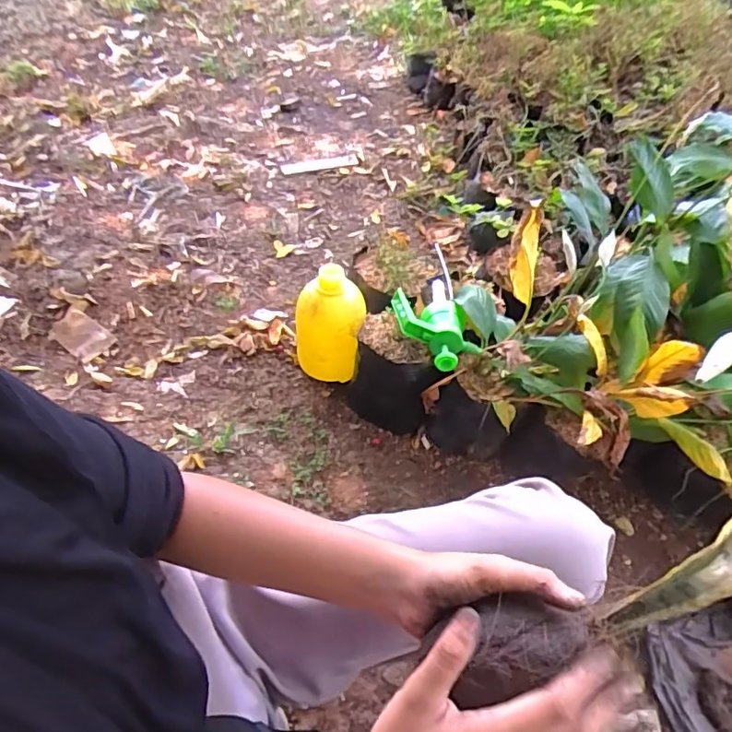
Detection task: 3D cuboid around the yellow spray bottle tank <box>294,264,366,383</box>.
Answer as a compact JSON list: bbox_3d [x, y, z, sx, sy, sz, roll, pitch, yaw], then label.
[{"bbox_3d":[-0.066,-0.065,1.026,0.125,0.207,0.135,4,58,2],"label":"yellow spray bottle tank"}]

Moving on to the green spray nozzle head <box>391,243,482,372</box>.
[{"bbox_3d":[0.116,-0.080,0.923,0.144,0.071,0.222,3,42,1],"label":"green spray nozzle head"}]

